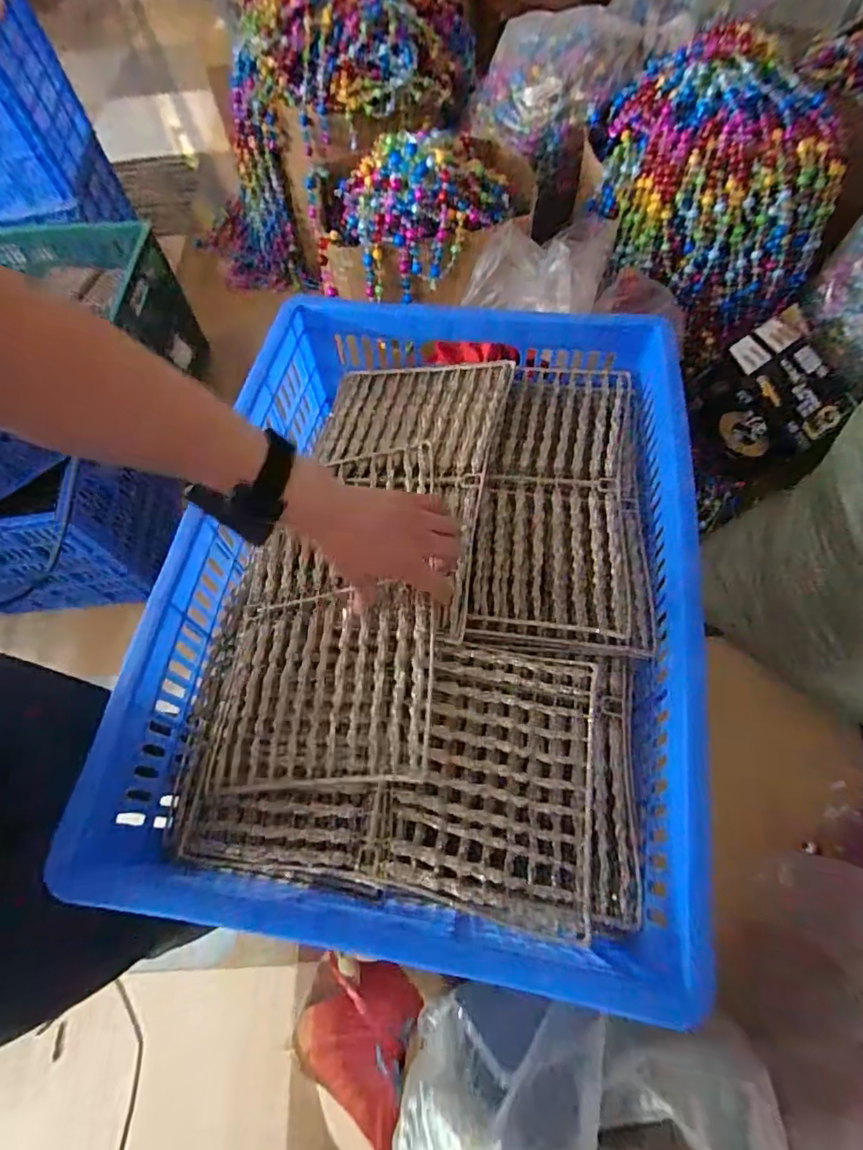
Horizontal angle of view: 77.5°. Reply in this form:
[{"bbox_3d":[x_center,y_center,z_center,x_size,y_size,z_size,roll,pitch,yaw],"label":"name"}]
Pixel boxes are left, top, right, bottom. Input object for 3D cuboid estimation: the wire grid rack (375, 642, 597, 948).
[{"bbox_3d":[0.051,0.171,0.463,0.164,0.025,0.210,8,64,7],"label":"wire grid rack"}]

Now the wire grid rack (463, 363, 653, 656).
[{"bbox_3d":[0.146,-0.093,0.605,0.178,0.032,0.363,5,64,5],"label":"wire grid rack"}]

